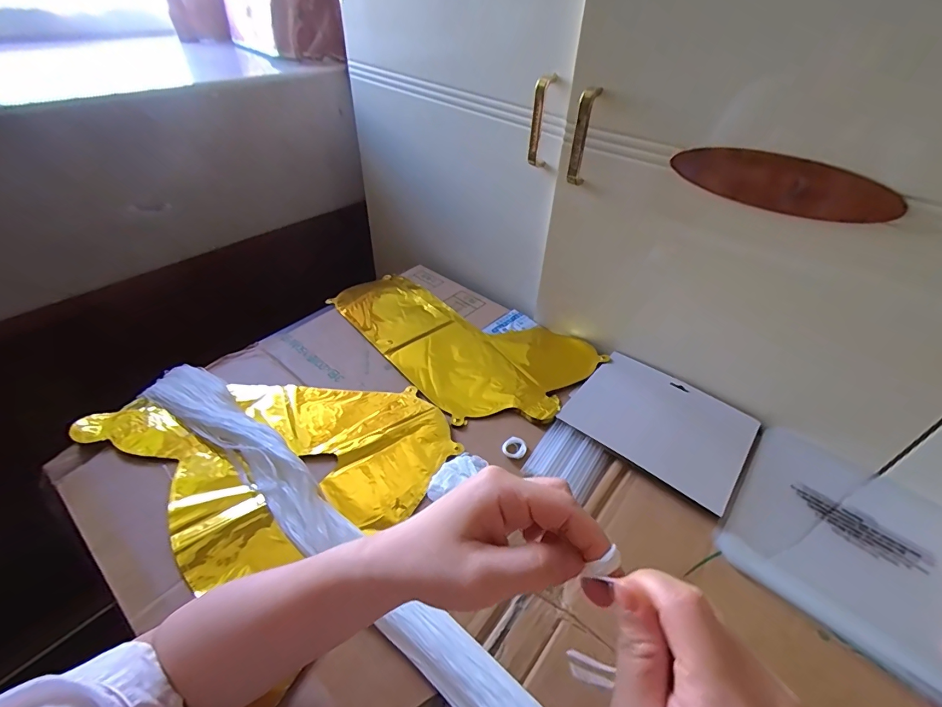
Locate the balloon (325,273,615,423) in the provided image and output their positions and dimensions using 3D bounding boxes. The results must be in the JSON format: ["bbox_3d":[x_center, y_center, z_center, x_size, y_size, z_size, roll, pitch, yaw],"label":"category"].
[{"bbox_3d":[-0.032,-0.028,0.643,0.397,0.019,0.224,32,50,27],"label":"balloon"}]

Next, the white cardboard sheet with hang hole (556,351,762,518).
[{"bbox_3d":[0.230,0.082,0.528,0.194,0.010,0.155,29,48,25],"label":"white cardboard sheet with hang hole"}]

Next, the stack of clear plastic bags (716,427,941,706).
[{"bbox_3d":[0.389,0.184,0.433,0.215,0.010,0.223,32,50,28],"label":"stack of clear plastic bags"}]

